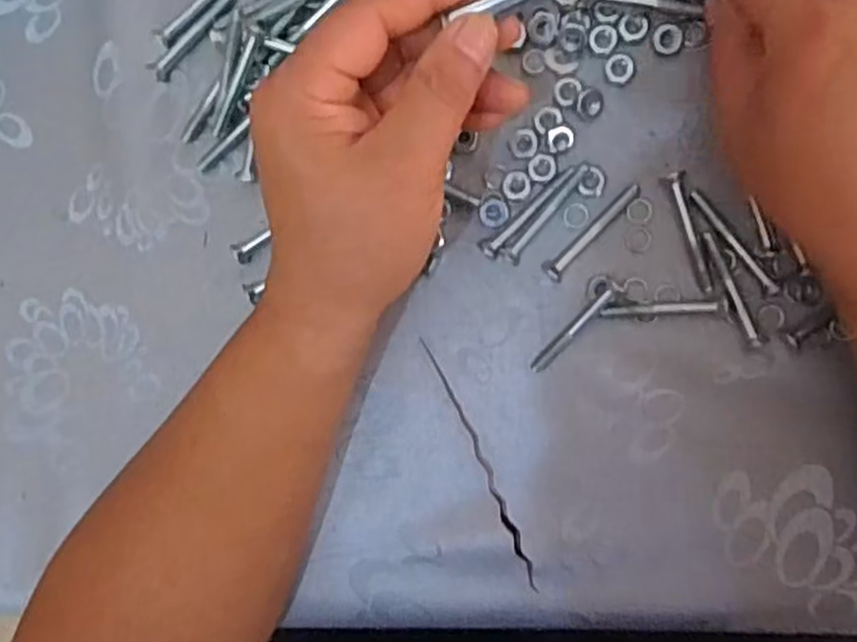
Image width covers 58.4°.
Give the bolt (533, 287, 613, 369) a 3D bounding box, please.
[{"bbox_3d":[0.065,0.004,0.350,0.006,0.009,0.049,43,97,5],"label":"bolt"}]

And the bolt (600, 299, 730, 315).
[{"bbox_3d":[0.106,-0.005,0.344,0.055,0.005,0.006,-3,92,8],"label":"bolt"}]

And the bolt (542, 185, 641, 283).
[{"bbox_3d":[0.075,-0.040,0.349,0.057,0.005,0.009,-43,86,7],"label":"bolt"}]

